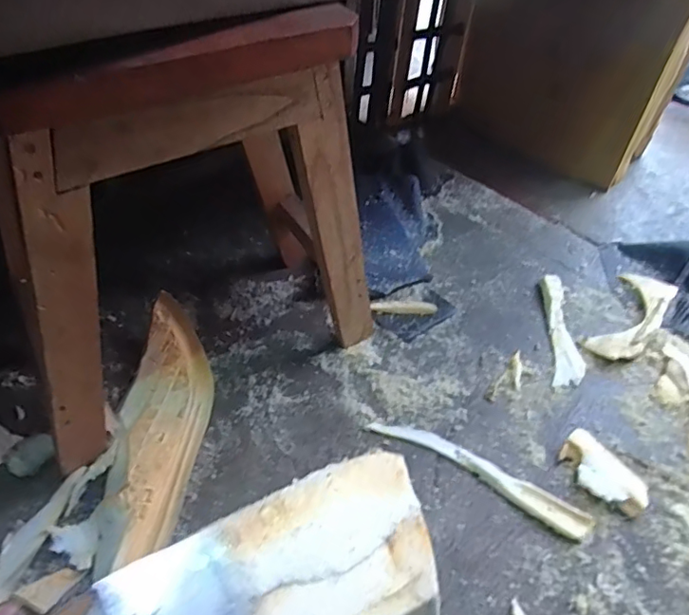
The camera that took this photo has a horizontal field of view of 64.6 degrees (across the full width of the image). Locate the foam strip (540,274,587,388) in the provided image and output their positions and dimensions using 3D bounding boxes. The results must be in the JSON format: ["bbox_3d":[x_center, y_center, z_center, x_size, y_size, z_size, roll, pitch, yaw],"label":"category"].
[{"bbox_3d":[0.353,0.033,0.882,0.049,0.013,0.224,6,48,5],"label":"foam strip"}]

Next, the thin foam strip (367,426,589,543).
[{"bbox_3d":[0.171,0.210,0.707,0.292,0.014,0.043,26,52,20],"label":"thin foam strip"}]

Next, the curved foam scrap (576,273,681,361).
[{"bbox_3d":[0.472,0.012,0.894,0.084,0.027,0.214,30,54,24],"label":"curved foam scrap"}]

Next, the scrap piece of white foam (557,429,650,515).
[{"bbox_3d":[0.333,0.217,0.705,0.064,0.023,0.115,-30,55,-25],"label":"scrap piece of white foam"}]

